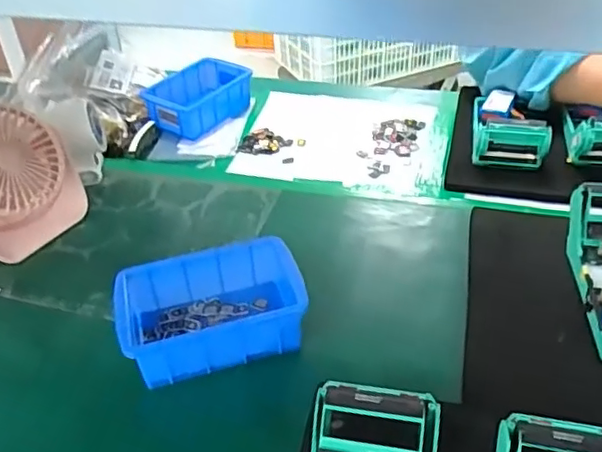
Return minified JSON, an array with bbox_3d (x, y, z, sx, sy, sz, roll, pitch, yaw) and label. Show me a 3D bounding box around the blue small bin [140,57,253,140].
[{"bbox_3d":[-0.147,-0.184,0.842,0.098,0.053,0.158,31,49,34],"label":"blue small bin"}]

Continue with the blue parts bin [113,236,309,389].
[{"bbox_3d":[-0.074,0.067,0.484,0.147,0.055,0.099,-12,40,-13],"label":"blue parts bin"}]

